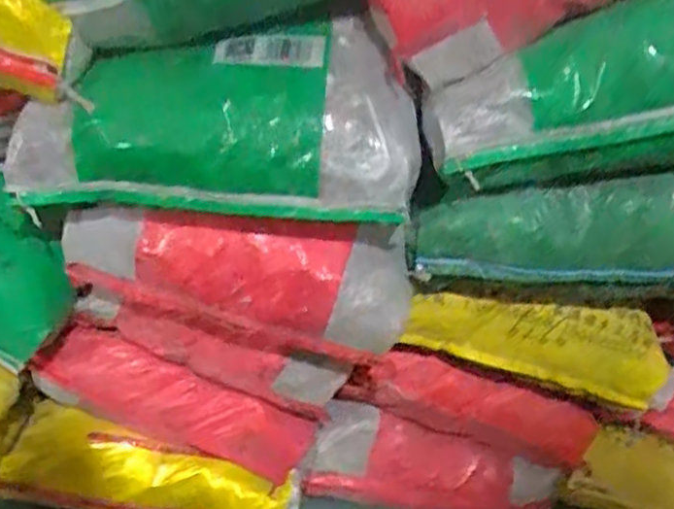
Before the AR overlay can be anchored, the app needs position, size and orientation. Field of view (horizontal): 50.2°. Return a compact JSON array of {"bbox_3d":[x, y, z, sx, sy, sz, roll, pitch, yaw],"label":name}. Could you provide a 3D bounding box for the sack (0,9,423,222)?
[{"bbox_3d":[-0.101,-0.125,0.644,0.344,0.156,0.136,9,28,4],"label":"sack"}]

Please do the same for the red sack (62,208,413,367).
[{"bbox_3d":[-0.101,0.020,0.713,0.341,0.146,0.072,9,28,4],"label":"red sack"}]

